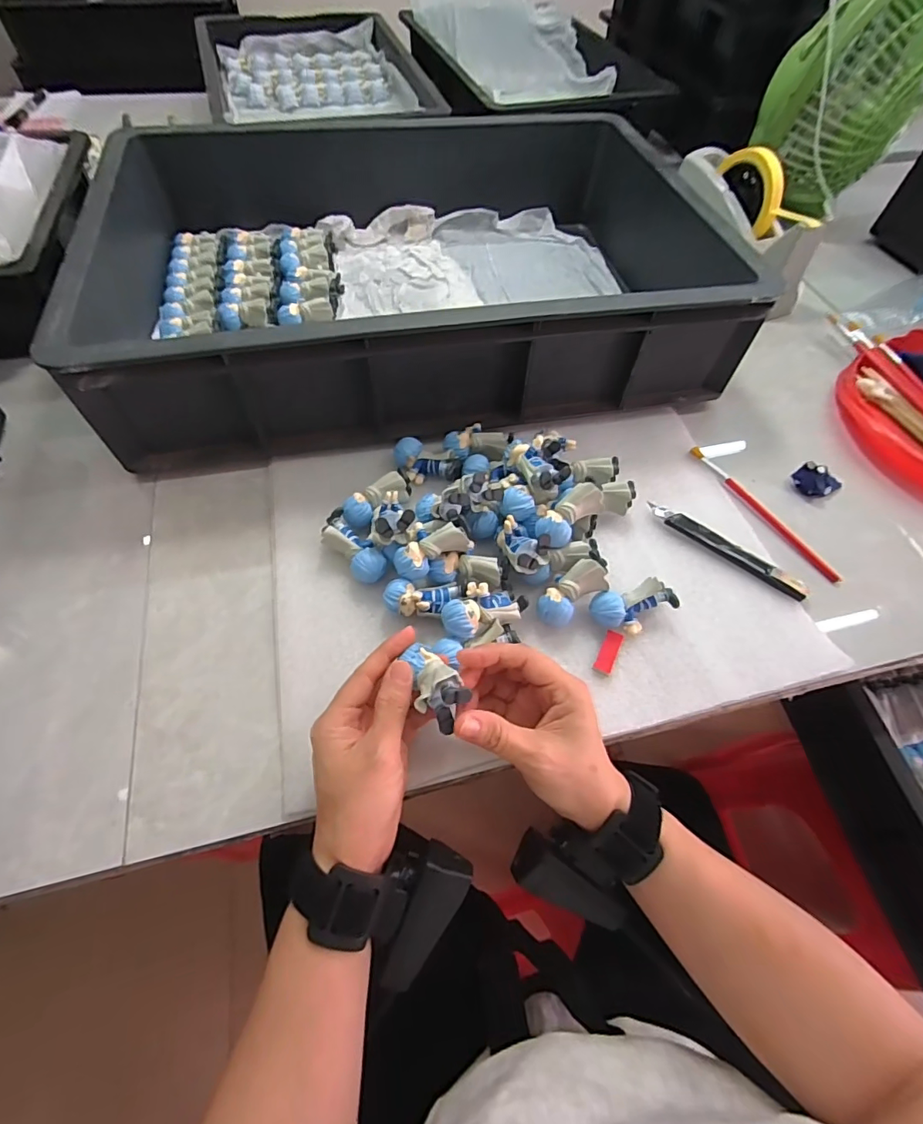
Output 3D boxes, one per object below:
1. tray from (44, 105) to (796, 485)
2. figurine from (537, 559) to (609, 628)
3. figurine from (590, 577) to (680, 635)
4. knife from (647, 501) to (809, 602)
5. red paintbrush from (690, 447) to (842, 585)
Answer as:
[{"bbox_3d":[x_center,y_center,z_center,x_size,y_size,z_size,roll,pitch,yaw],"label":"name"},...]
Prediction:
[{"bbox_3d":[-0.053,-0.314,0.530,0.571,0.129,0.408,-11,59,-8],"label":"tray"},{"bbox_3d":[0.081,0.022,0.371,0.058,0.020,0.031,-43,67,-5],"label":"figurine"},{"bbox_3d":[0.129,0.037,0.379,0.064,0.027,0.032,-13,61,-10],"label":"figurine"},{"bbox_3d":[0.224,-0.012,0.422,0.137,0.013,0.021,38,65,18],"label":"knife"},{"bbox_3d":[0.272,-0.048,0.452,0.008,0.009,0.170,-26,64,-17],"label":"red paintbrush"}]

